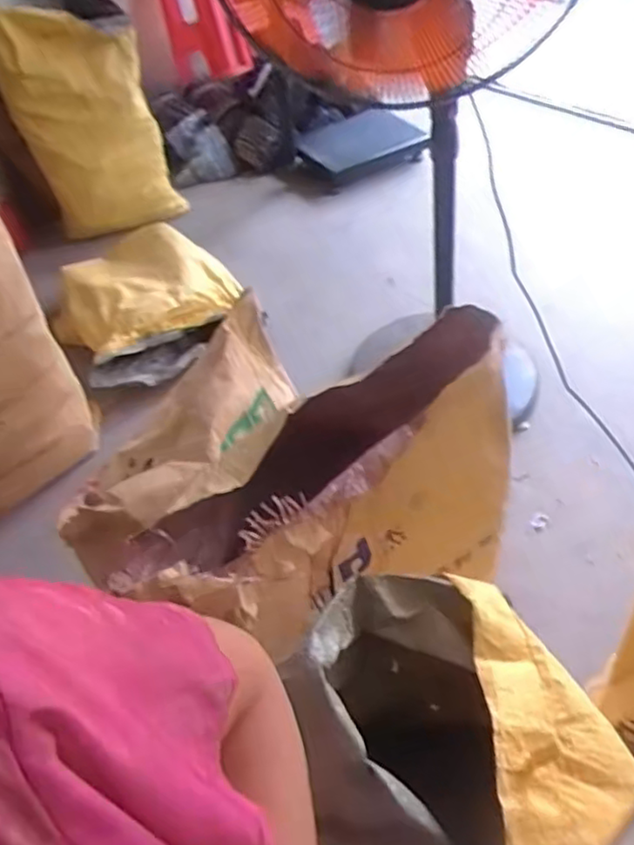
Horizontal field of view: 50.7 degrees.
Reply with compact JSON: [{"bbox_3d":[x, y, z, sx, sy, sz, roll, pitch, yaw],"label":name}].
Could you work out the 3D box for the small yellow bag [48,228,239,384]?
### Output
[{"bbox_3d":[-0.443,-0.312,1.691,0.406,0.151,0.425,-30,53,-19],"label":"small yellow bag"}]

